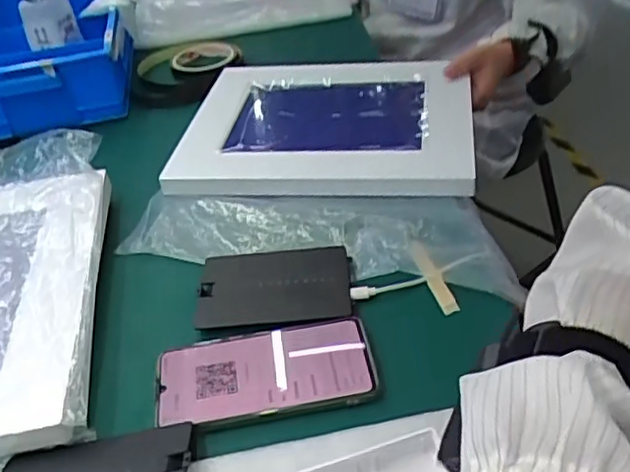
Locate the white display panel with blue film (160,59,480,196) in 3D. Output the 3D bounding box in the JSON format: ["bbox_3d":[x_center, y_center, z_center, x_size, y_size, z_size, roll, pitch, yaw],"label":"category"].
[{"bbox_3d":[0.014,-0.123,0.706,0.300,0.030,0.238,2,39,8],"label":"white display panel with blue film"}]

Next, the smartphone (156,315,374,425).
[{"bbox_3d":[-0.035,0.091,0.459,0.147,0.014,0.072,-9,37,-1],"label":"smartphone"}]

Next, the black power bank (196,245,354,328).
[{"bbox_3d":[-0.033,0.039,0.535,0.122,0.013,0.081,-9,37,-1],"label":"black power bank"}]

